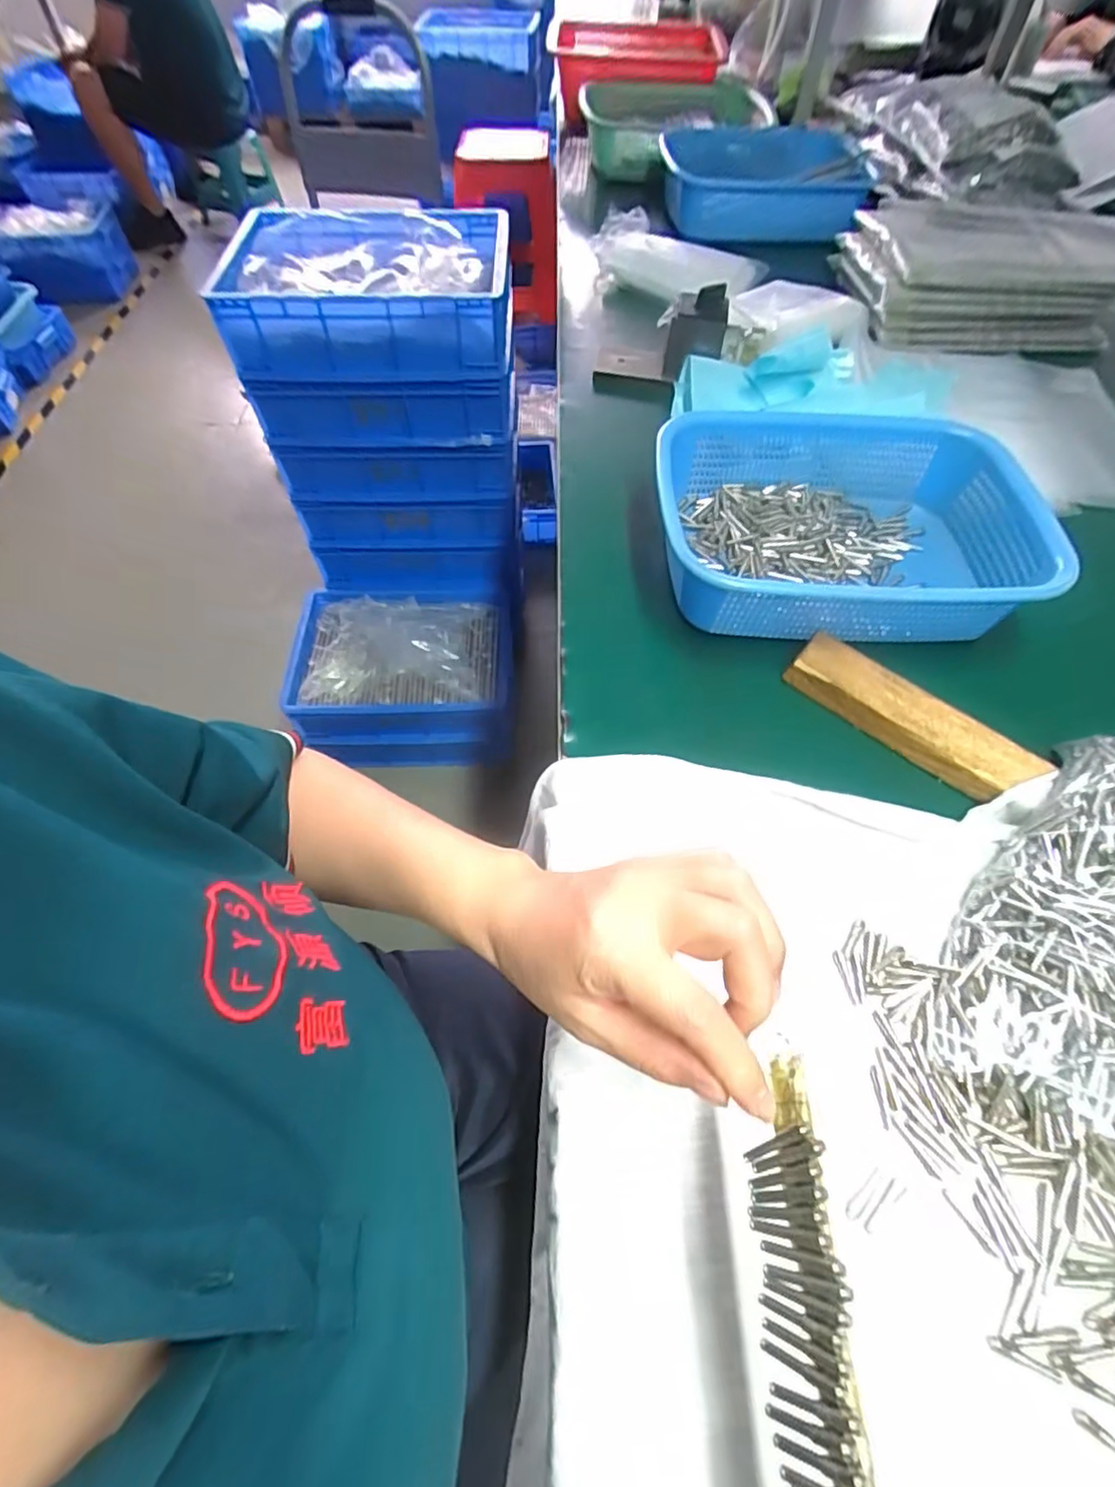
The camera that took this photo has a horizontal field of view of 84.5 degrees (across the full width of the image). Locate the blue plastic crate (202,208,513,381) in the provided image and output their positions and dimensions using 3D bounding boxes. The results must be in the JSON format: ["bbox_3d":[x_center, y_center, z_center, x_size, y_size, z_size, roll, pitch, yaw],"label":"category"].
[{"bbox_3d":[-0.279,-0.693,0.940,0.413,0.117,0.296,0,59,1],"label":"blue plastic crate"}]

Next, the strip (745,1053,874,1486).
[{"bbox_3d":[0.084,0.203,0.194,0.010,0.033,0.179,25,49,-35],"label":"strip"}]

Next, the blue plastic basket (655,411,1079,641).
[{"bbox_3d":[0.219,-0.169,0.486,0.273,0.071,0.200,1,58,0],"label":"blue plastic basket"}]

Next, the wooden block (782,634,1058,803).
[{"bbox_3d":[0.236,-0.018,0.418,0.162,0.024,0.041,35,64,20],"label":"wooden block"}]

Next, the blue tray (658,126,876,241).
[{"bbox_3d":[0.273,-0.774,0.852,0.266,0.073,0.159,0,58,0],"label":"blue tray"}]

